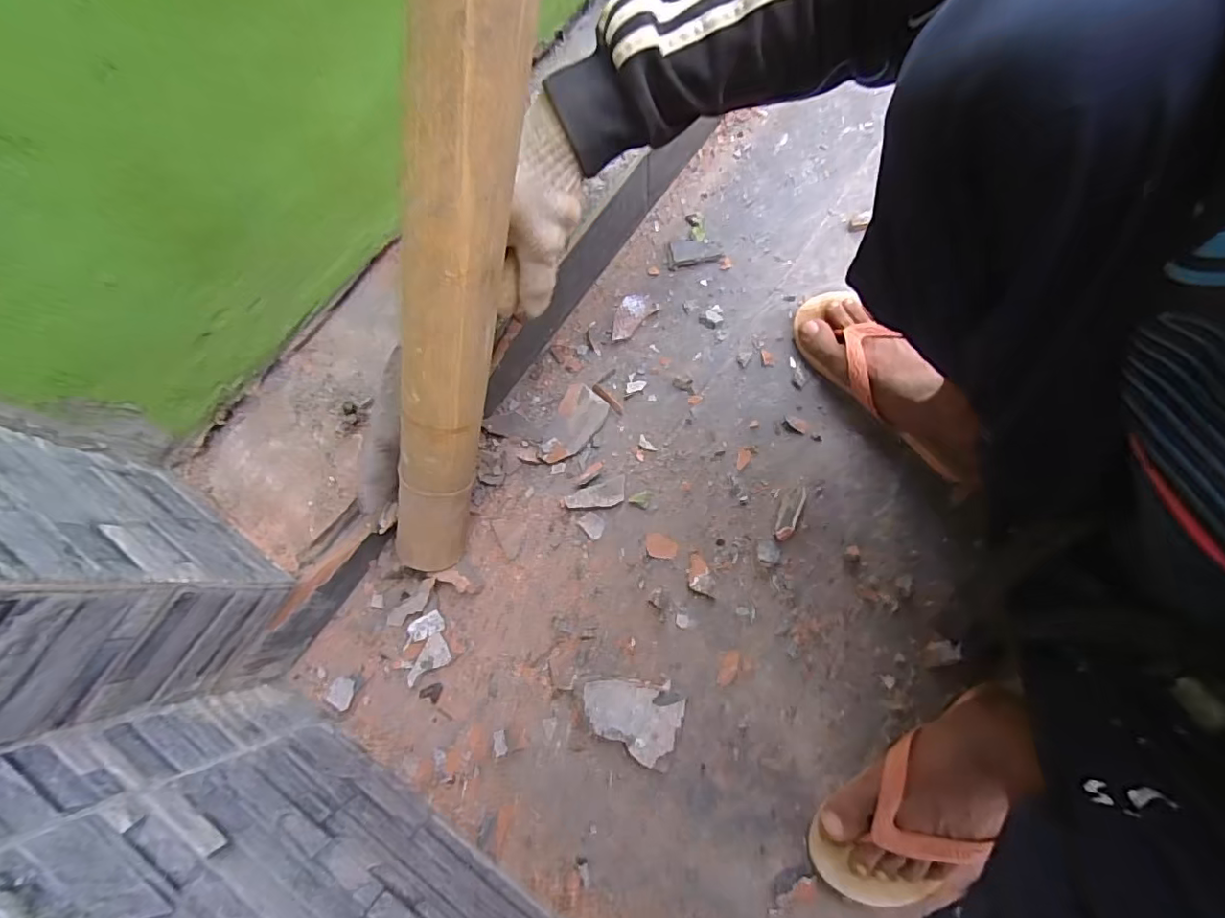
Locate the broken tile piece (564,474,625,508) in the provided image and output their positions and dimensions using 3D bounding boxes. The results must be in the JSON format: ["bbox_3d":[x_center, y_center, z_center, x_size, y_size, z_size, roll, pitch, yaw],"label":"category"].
[{"bbox_3d":[-0.015,0.036,0.535,0.060,0.012,0.024,-17,77,-3],"label":"broken tile piece"}]

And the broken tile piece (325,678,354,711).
[{"bbox_3d":[-0.240,0.207,0.496,0.021,0.009,0.024,21,77,6],"label":"broken tile piece"}]

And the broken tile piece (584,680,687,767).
[{"bbox_3d":[0.018,0.227,0.483,0.084,0.014,0.063,1,76,1],"label":"broken tile piece"}]

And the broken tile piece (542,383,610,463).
[{"bbox_3d":[-0.040,-0.032,0.554,0.045,0.013,0.081,31,79,8],"label":"broken tile piece"}]

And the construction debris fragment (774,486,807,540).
[{"bbox_3d":[0.166,0.051,0.523,0.018,0.014,0.052,19,77,5],"label":"construction debris fragment"}]

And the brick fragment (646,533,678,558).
[{"bbox_3d":[0.047,0.084,0.533,0.030,0.005,0.021,15,77,5],"label":"brick fragment"}]

